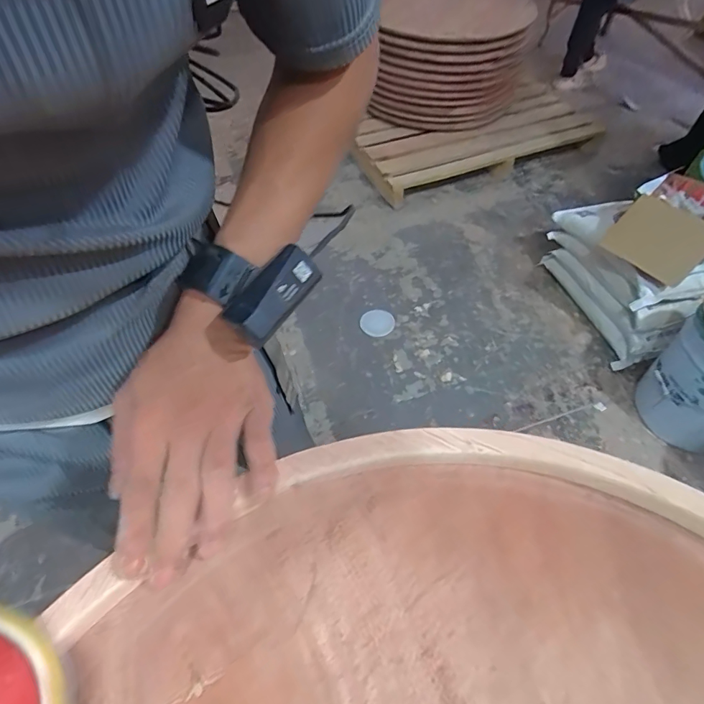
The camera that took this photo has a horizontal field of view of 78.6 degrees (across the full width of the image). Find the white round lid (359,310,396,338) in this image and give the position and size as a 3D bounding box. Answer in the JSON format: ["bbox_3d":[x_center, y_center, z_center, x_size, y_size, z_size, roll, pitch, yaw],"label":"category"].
[{"bbox_3d":[0.086,-0.100,1.483,0.122,0.019,0.103,15,56,12],"label":"white round lid"}]

